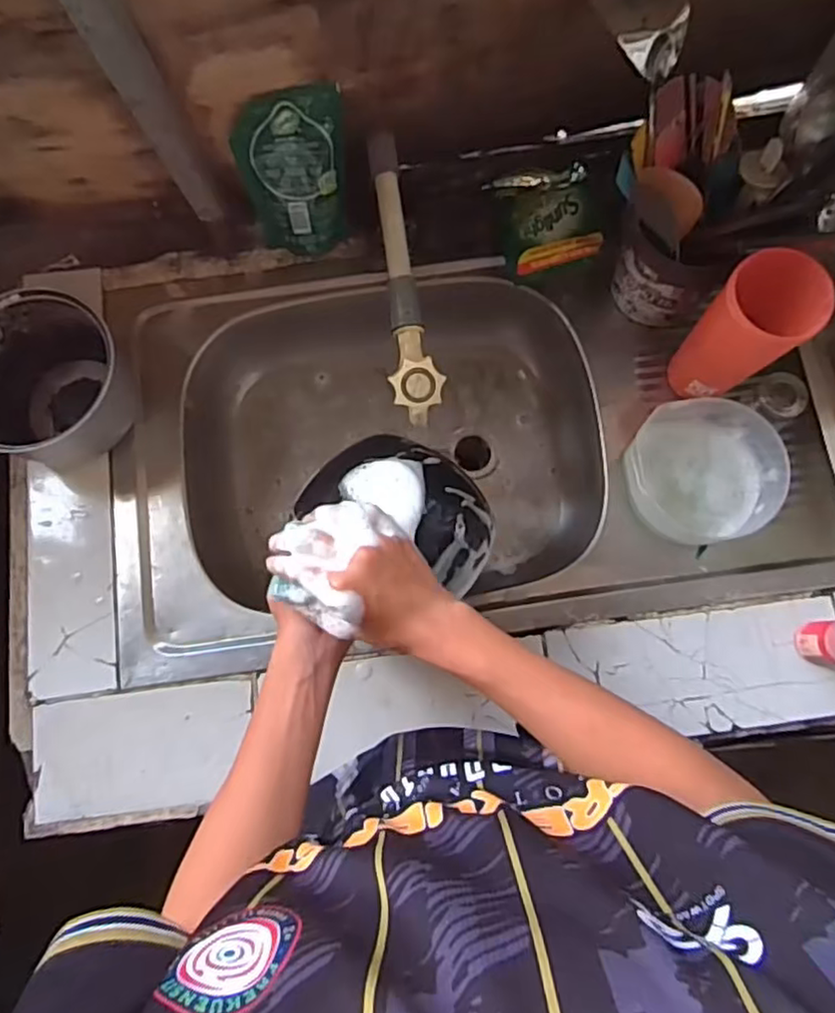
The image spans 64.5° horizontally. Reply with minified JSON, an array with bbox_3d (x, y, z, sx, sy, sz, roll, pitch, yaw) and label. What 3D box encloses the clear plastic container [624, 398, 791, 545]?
[{"bbox_3d":[0.296,-0.035,0.690,0.140,0.072,0.141,0,77,1],"label":"clear plastic container"}]

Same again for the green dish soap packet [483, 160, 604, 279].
[{"bbox_3d":[0.148,-0.335,0.766,0.115,0.052,0.143,-10,77,-2],"label":"green dish soap packet"}]

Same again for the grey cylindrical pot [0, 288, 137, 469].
[{"bbox_3d":[-0.402,-0.134,0.715,0.154,0.109,0.167,42,81,9],"label":"grey cylindrical pot"}]

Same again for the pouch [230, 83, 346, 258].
[{"bbox_3d":[-0.132,-0.357,0.719,0.111,0.182,0.022,-6,55,-4],"label":"pouch"}]

